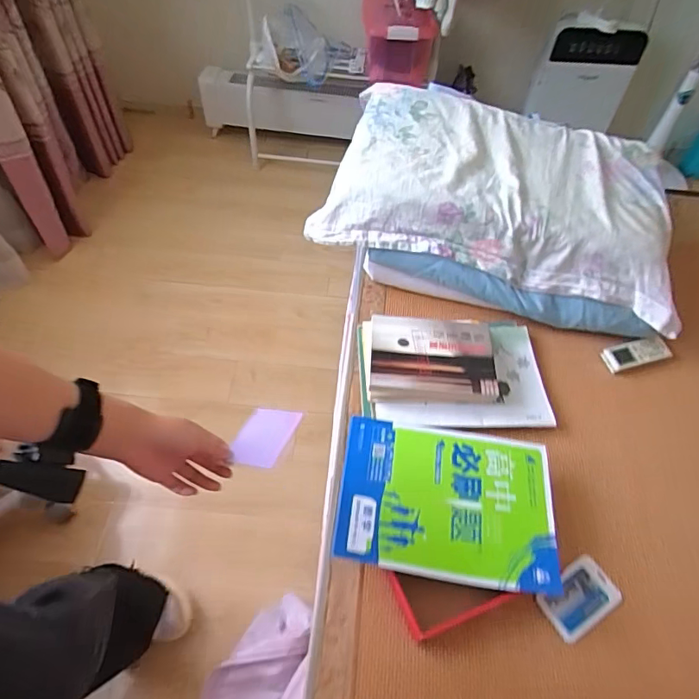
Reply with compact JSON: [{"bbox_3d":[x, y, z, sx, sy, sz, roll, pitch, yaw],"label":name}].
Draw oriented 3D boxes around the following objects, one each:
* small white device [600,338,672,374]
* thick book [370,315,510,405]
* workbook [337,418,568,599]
[{"bbox_3d":[0.537,0.008,0.901,0.136,0.024,0.047,-13,55,-12],"label":"small white device"},{"bbox_3d":[0.154,0.019,0.837,0.238,0.049,0.157,4,53,0],"label":"thick book"},{"bbox_3d":[0.135,0.208,0.674,0.292,0.015,0.209,7,53,2],"label":"workbook"}]

